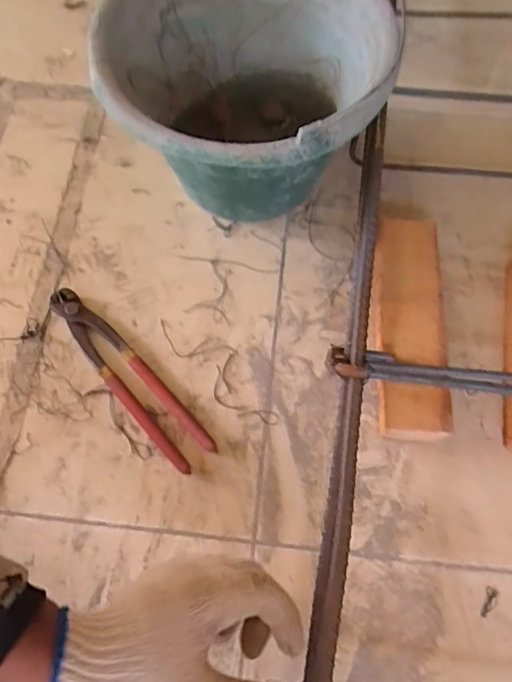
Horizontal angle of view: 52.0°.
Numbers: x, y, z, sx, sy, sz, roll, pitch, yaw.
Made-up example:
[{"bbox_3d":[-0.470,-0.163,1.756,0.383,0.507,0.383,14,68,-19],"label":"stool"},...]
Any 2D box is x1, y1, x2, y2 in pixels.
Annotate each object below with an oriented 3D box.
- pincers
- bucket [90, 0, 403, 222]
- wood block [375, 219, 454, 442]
[{"bbox_3d":[-0.128,0.032,0.514,0.042,0.014,0.223,-41,73,-14],"label":"pincers"},{"bbox_3d":[-0.017,-0.251,0.543,0.252,0.172,0.290,-27,71,-9],"label":"bucket"},{"bbox_3d":[0.147,-0.017,0.514,0.065,0.046,0.228,2,69,2],"label":"wood block"}]

